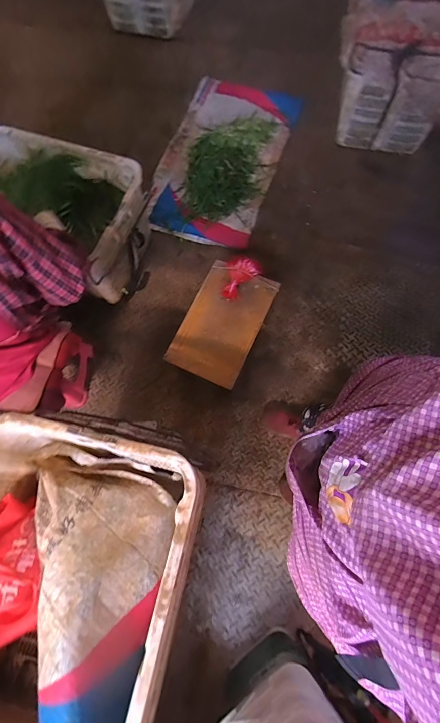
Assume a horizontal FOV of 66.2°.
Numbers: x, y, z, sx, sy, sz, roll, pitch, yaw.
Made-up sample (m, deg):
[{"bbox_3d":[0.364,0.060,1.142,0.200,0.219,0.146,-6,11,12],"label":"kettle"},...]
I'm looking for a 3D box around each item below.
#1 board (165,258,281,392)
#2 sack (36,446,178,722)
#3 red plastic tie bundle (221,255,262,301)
[{"bbox_3d":[0.012,-0.149,1.221,0.266,0.035,0.449,24,71,7],"label":"board"},{"bbox_3d":[-0.246,0.479,0.660,0.285,0.146,0.575,-8,55,0],"label":"sack"},{"bbox_3d":[0.062,-0.326,1.259,0.108,0.054,0.195,35,76,13],"label":"red plastic tie bundle"}]

